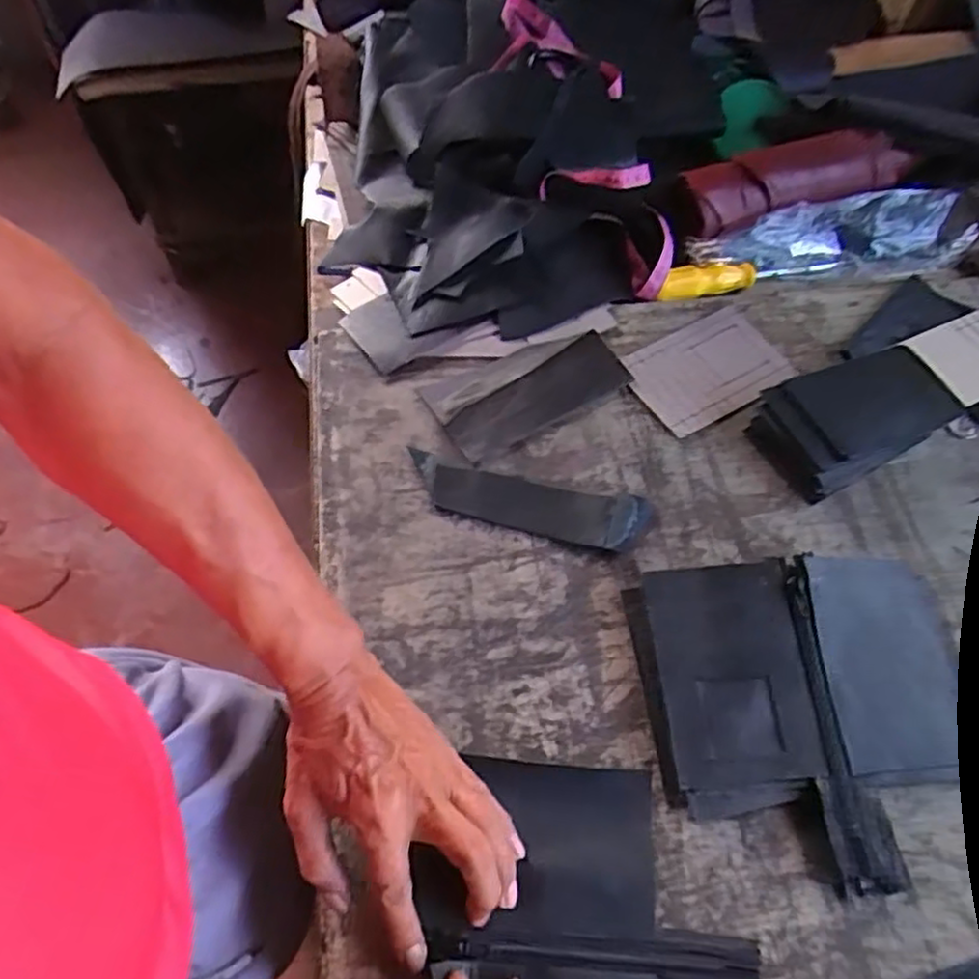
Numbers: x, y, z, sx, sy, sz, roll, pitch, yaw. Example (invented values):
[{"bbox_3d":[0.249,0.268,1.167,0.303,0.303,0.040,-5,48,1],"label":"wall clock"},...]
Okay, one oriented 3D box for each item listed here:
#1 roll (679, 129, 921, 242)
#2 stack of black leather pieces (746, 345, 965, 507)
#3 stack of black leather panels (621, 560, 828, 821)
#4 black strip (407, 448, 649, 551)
[{"bbox_3d":[0.306,-0.311,0.709,0.257,0.043,0.074,-15,62,-13],"label":"roll"},{"bbox_3d":[0.284,-0.060,0.551,0.165,0.035,0.088,-25,64,-17],"label":"stack of black leather pieces"},{"bbox_3d":[0.146,0.119,0.441,0.095,0.029,0.142,-2,60,-5],"label":"stack of black leather panels"},{"bbox_3d":[0.025,0.008,0.512,0.171,0.013,0.045,15,60,5],"label":"black strip"}]

